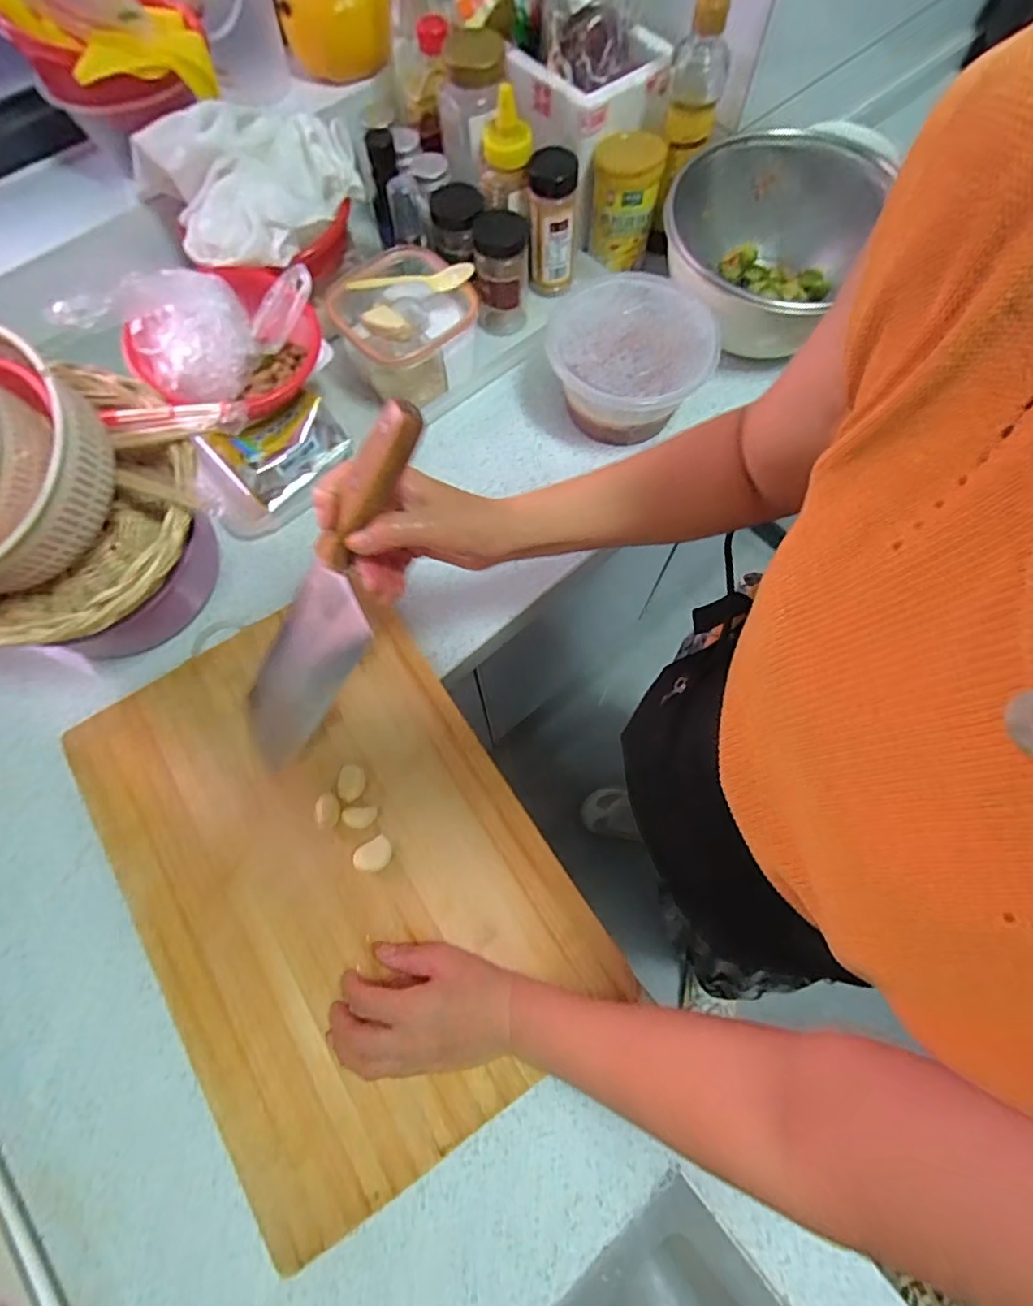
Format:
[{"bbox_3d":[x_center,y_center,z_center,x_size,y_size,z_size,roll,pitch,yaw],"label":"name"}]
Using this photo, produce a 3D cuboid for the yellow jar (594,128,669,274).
[{"bbox_3d":[0.125,-0.519,0.680,0.070,0.116,0.069,0,71,0],"label":"yellow jar"}]

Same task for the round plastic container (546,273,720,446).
[{"bbox_3d":[0.117,-0.304,0.628,0.159,0.094,0.155,0,71,0],"label":"round plastic container"}]

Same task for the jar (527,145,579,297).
[{"bbox_3d":[0.040,-0.489,0.668,0.054,0.126,0.055,-2,71,0],"label":"jar"}]

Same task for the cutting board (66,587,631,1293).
[{"bbox_3d":[-0.155,0.170,0.491,0.313,0.019,0.444,-33,74,-10],"label":"cutting board"}]

